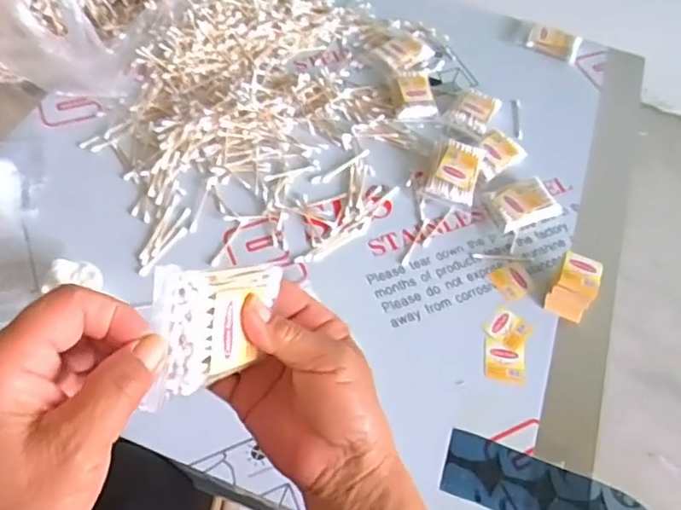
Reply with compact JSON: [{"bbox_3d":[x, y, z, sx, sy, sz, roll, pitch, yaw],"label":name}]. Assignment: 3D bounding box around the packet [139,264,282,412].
[{"bbox_3d":[-0.061,0.038,0.287,0.012,0.085,0.063,7,92,30],"label":"packet"}]

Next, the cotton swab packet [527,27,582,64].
[{"bbox_3d":[0.321,-0.319,0.880,0.075,0.015,0.060,20,56,7],"label":"cotton swab packet"}]

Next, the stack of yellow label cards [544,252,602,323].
[{"bbox_3d":[0.251,0.034,0.634,0.045,0.042,0.060,27,59,10],"label":"stack of yellow label cards"}]

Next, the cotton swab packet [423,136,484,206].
[{"bbox_3d":[0.140,-0.101,0.712,0.059,0.030,0.072,17,56,5],"label":"cotton swab packet"}]

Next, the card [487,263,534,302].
[{"bbox_3d":[0.191,0.029,0.649,0.043,0.004,0.039,-22,61,-20],"label":"card"}]

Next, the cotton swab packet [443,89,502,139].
[{"bbox_3d":[0.176,-0.189,0.778,0.053,0.023,0.070,29,58,13],"label":"cotton swab packet"}]

